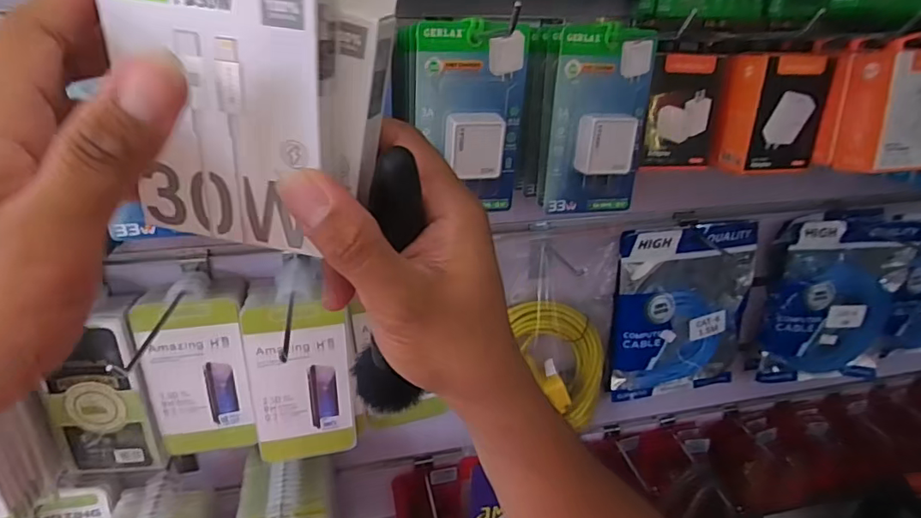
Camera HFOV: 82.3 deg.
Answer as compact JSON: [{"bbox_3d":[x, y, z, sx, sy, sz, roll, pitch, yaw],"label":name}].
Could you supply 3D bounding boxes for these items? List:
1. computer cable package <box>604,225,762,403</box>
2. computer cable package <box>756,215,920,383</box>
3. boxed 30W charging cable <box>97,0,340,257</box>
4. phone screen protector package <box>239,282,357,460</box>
[{"bbox_3d":[0.274,0.067,0.652,0.182,0.217,0.034,-6,26,-13],"label":"computer cable package"},{"bbox_3d":[0.486,0.055,0.672,0.190,0.223,0.049,-4,25,-10],"label":"computer cable package"},{"bbox_3d":[-0.085,-0.065,0.198,0.082,0.118,0.023,5,25,10],"label":"boxed 30W charging cable"},{"bbox_3d":[-0.148,0.109,0.490,0.089,0.179,0.016,-6,26,-15],"label":"phone screen protector package"}]

